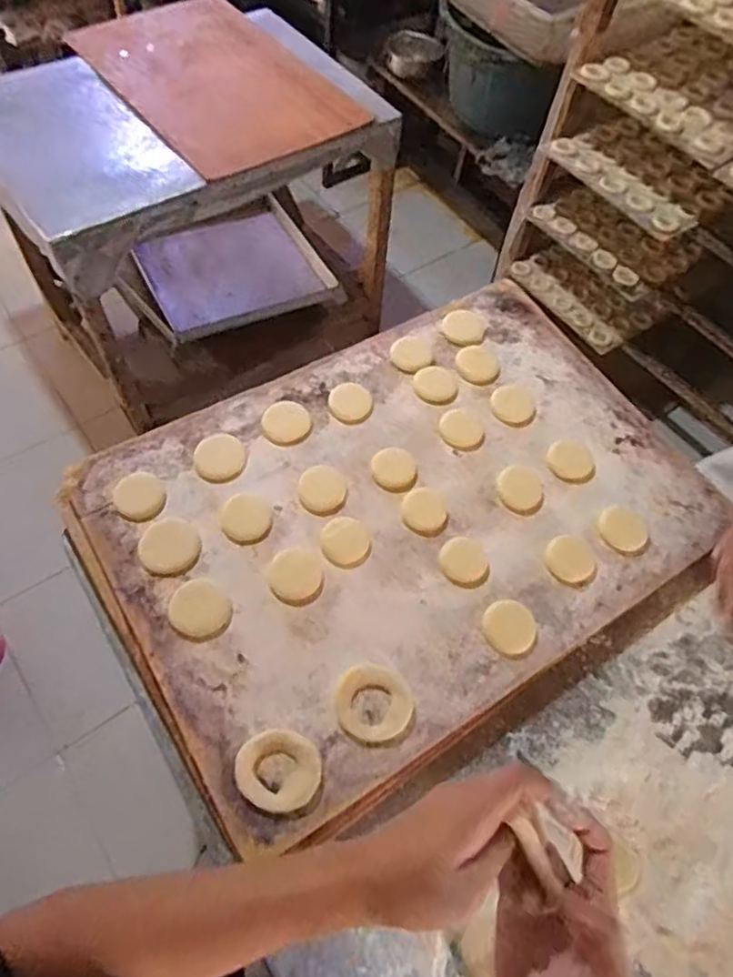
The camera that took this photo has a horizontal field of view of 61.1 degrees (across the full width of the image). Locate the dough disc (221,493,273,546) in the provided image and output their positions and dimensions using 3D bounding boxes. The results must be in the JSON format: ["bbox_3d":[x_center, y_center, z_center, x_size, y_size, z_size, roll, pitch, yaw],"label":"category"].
[{"bbox_3d":[-0.121,0.031,0.635,0.048,0.004,0.055,-1,60,-5],"label":"dough disc"}]

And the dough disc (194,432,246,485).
[{"bbox_3d":[-0.158,-0.034,0.671,0.052,0.010,0.064,-4,60,-7],"label":"dough disc"}]

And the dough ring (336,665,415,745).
[{"bbox_3d":[0.007,0.192,0.555,0.066,0.010,0.062,2,59,-3],"label":"dough ring"}]

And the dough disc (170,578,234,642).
[{"bbox_3d":[-0.155,0.113,0.584,0.056,0.006,0.053,2,59,-3],"label":"dough disc"}]

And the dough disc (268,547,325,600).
[{"bbox_3d":[-0.069,0.083,0.607,0.050,0.005,0.052,2,59,-3],"label":"dough disc"}]

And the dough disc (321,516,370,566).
[{"bbox_3d":[-0.021,0.052,0.627,0.047,0.005,0.051,2,59,-3],"label":"dough disc"}]

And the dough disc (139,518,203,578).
[{"bbox_3d":[-0.193,0.057,0.614,0.058,0.005,0.062,2,59,-3],"label":"dough disc"}]

